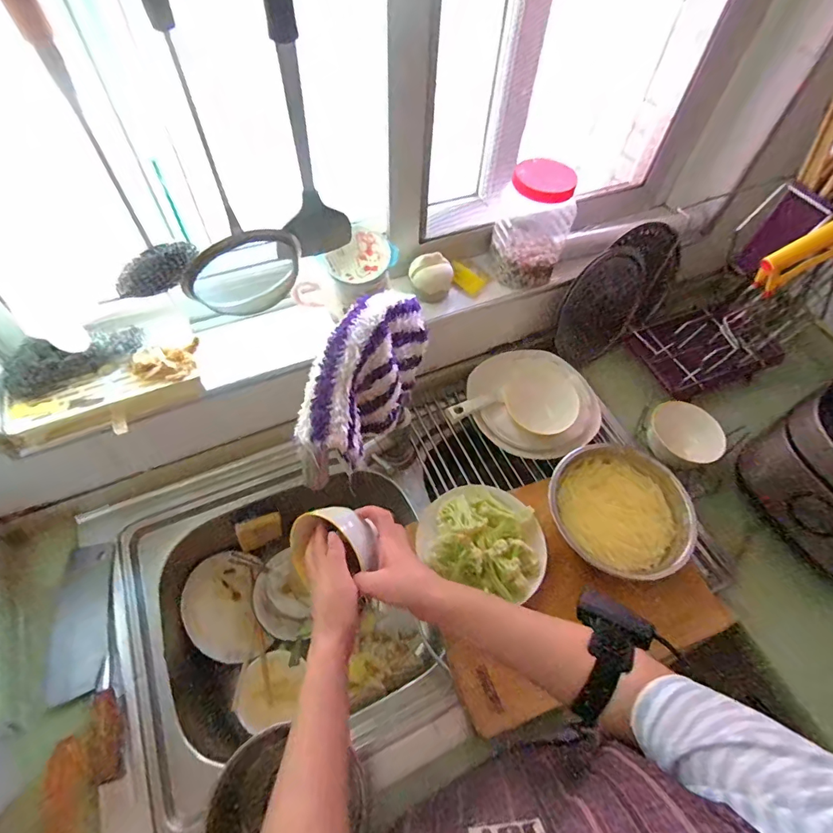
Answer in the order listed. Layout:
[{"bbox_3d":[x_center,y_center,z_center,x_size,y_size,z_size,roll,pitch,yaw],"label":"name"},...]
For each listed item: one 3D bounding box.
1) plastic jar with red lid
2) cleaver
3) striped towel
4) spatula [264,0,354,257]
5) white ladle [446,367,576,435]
[{"bbox_3d":[0.173,-0.283,0.688,0.109,0.159,0.086,17,57,8],"label":"plastic jar with red lid"},{"bbox_3d":[-0.416,0.299,0.574,0.069,0.026,0.280,-18,59,-14],"label":"cleaver"},{"bbox_3d":[-0.041,-0.042,0.439,0.052,0.130,0.203,23,58,12],"label":"striped towel"},{"bbox_3d":[-0.101,-0.284,0.407,0.060,0.325,0.021,-26,62,-19],"label":"spatula"},{"bbox_3d":[0.155,-0.018,0.729,0.199,0.039,0.106,-3,57,-5],"label":"white ladle"}]

